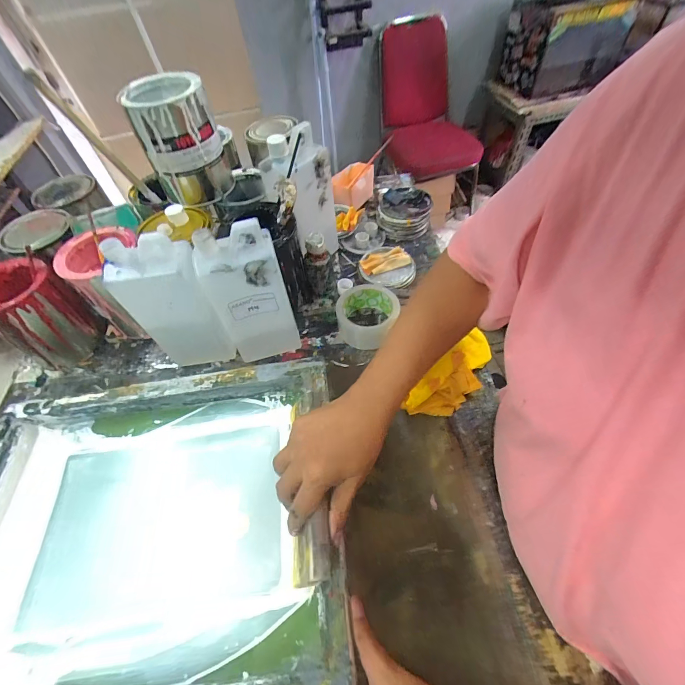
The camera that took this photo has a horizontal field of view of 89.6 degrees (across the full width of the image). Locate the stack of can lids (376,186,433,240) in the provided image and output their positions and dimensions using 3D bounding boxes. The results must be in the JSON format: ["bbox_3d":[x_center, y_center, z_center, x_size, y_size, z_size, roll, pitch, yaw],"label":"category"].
[{"bbox_3d":[0.126,-0.262,0.699,0.101,0.048,0.116,6,54,9],"label":"stack of can lids"}]

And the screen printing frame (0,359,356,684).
[{"bbox_3d":[-0.222,0.204,0.401,0.434,0.054,0.352,-8,55,-1],"label":"screen printing frame"}]

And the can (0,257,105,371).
[{"bbox_3d":[-0.468,-0.040,0.530,0.103,0.138,0.099,-2,54,3],"label":"can"}]

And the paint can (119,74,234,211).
[{"bbox_3d":[-0.233,-0.291,0.503,0.100,0.141,0.117,-22,55,-11],"label":"paint can"}]

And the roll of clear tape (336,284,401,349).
[{"bbox_3d":[0.040,-0.043,0.547,0.096,0.043,0.098,-2,54,3],"label":"roll of clear tape"}]

